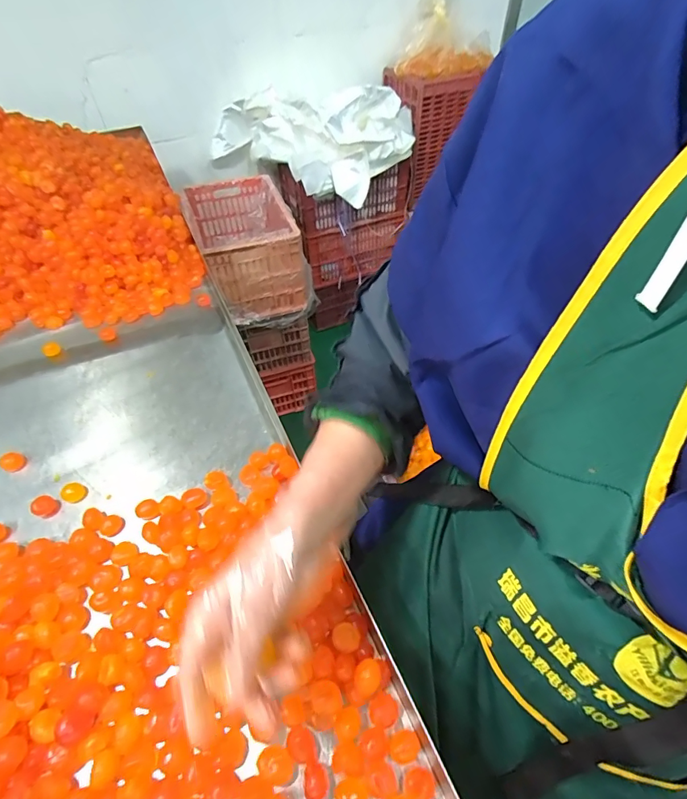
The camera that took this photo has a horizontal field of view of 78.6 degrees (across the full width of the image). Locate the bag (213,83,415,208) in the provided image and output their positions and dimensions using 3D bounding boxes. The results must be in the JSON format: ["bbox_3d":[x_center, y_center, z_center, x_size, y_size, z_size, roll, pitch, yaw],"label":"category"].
[{"bbox_3d":[-0.110,-0.927,1.544,0.748,0.326,0.295,-5,49,-3],"label":"bag"}]

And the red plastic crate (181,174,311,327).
[{"bbox_3d":[-0.316,-0.503,1.396,0.281,0.277,0.467,-18,51,-14],"label":"red plastic crate"}]

